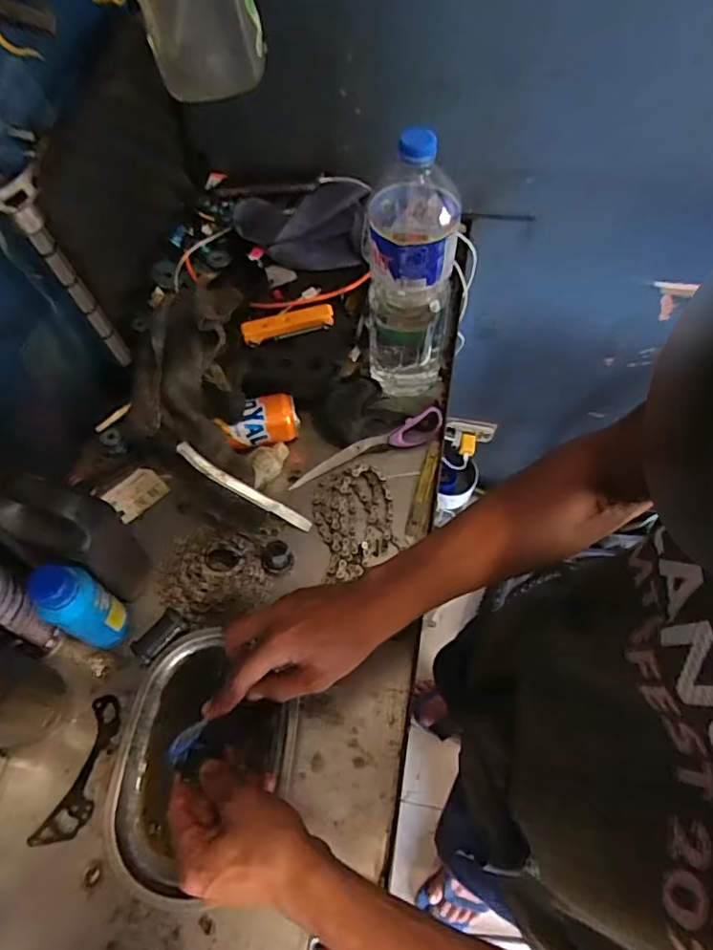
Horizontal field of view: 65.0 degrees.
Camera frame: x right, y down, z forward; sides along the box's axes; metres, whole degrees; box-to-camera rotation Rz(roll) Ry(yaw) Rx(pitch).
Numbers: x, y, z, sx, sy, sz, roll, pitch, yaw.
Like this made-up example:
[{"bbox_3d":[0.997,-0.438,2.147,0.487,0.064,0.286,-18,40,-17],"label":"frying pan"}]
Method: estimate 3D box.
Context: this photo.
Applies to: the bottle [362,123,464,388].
[{"bbox_3d":[0.058,-0.202,0.603,0.095,0.297,0.088,6,62,3],"label":"bottle"}]

